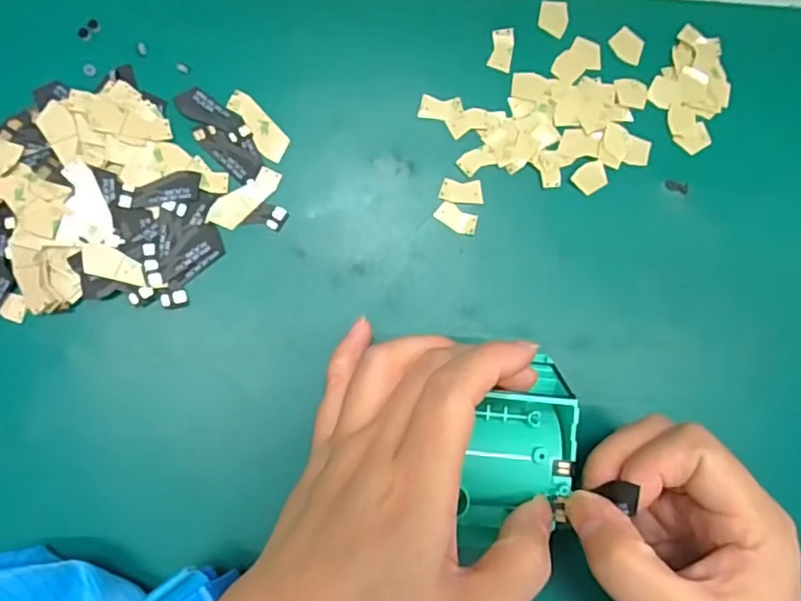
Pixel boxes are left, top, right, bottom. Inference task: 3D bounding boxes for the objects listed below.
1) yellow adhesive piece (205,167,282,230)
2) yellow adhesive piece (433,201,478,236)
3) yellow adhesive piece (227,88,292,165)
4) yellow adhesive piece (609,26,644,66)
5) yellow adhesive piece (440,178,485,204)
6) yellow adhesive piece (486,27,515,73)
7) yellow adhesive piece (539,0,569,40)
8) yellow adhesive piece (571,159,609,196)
[{"bbox_3d":[-0.072,-0.047,0.280,0.037,0.004,0.013,-42,90,4],"label":"yellow adhesive piece"},{"bbox_3d":[0.027,-0.039,0.286,0.020,0.004,0.011,27,94,1],"label":"yellow adhesive piece"},{"bbox_3d":[-0.067,-0.082,0.285,0.014,0.004,0.037,-44,90,4],"label":"yellow adhesive piece"},{"bbox_3d":[0.113,-0.126,0.300,0.018,0.004,0.015,44,94,0],"label":"yellow adhesive piece"},{"bbox_3d":[0.029,-0.052,0.289,0.020,0.004,0.011,2,93,3],"label":"yellow adhesive piece"},{"bbox_3d":[0.050,-0.123,0.295,0.011,0.004,0.021,9,93,2],"label":"yellow adhesive piece"},{"bbox_3d":[0.076,-0.139,0.299,0.014,0.004,0.018,10,93,2],"label":"yellow adhesive piece"},{"bbox_3d":[0.092,-0.059,0.292,0.016,0.004,0.014,-34,91,4],"label":"yellow adhesive piece"}]

